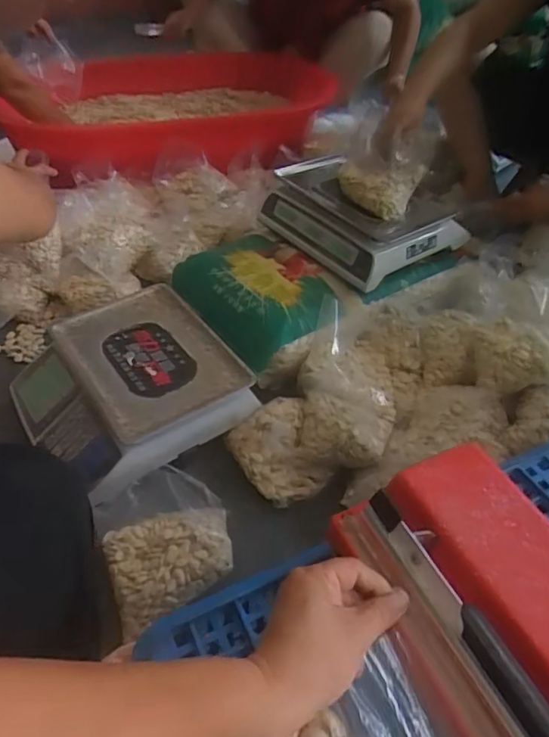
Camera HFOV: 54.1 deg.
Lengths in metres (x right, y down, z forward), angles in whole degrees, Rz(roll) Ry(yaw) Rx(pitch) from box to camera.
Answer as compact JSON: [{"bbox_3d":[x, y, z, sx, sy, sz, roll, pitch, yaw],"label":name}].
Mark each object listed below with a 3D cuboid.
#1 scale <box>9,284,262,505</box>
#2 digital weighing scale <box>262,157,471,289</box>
[{"bbox_3d":[-0.253,0.021,0.933,0.333,0.095,0.330,-24,51,-26],"label":"scale"},{"bbox_3d":[0.195,-0.328,1.125,0.329,0.097,0.324,-23,51,-25],"label":"digital weighing scale"}]

